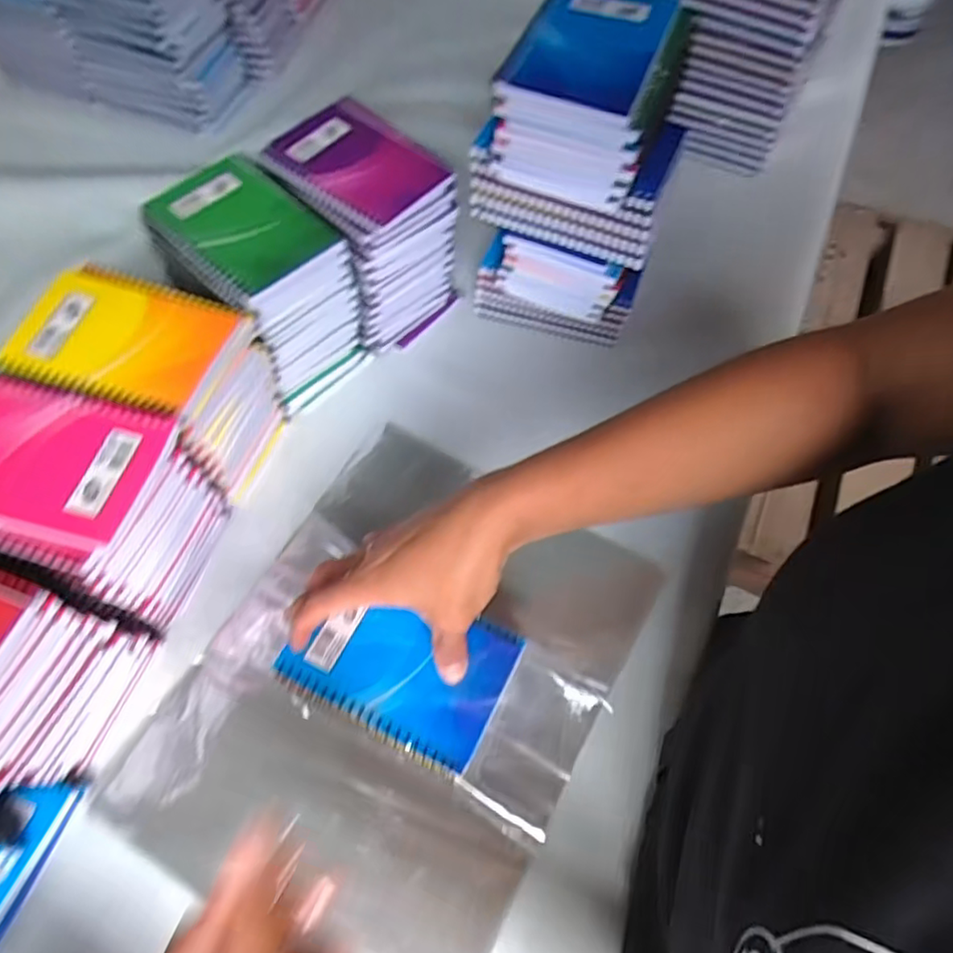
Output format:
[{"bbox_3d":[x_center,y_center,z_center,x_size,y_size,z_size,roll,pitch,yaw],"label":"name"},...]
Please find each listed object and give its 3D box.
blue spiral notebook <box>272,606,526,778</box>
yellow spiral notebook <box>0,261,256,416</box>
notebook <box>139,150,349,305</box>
[{"bbox_3d":[-0.046,0.112,0.390,0.126,0.009,0.087,25,66,10],"label":"blue spiral notebook"},{"bbox_3d":[-0.221,-0.088,0.404,0.125,0.014,0.091,15,64,6],"label":"yellow spiral notebook"},{"bbox_3d":[-0.168,-0.178,0.454,0.126,0.013,0.095,39,69,16],"label":"notebook"}]

